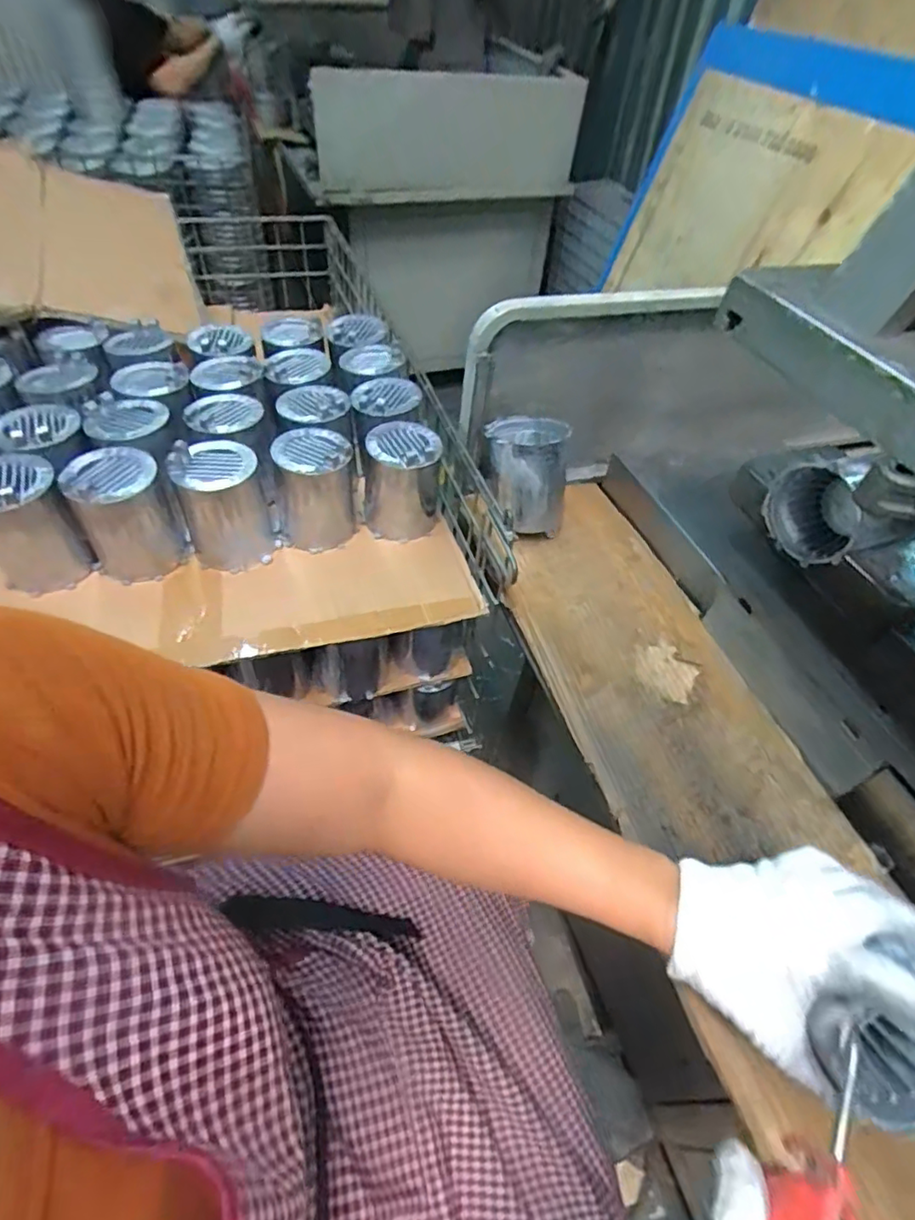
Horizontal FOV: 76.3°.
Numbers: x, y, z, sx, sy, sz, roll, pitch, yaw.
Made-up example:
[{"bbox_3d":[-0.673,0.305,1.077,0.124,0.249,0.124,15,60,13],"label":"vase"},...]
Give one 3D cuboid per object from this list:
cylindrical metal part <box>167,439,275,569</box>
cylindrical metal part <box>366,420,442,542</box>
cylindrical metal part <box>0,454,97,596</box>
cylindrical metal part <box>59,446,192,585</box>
[{"bbox_3d":[-0.258,-0.117,0.645,0.086,0.126,0.085,3,50,-3],"label":"cylindrical metal part"},{"bbox_3d":[-0.067,-0.159,0.714,0.089,0.119,0.086,0,50,-5],"label":"cylindrical metal part"},{"bbox_3d":[-0.440,-0.088,0.594,0.080,0.125,0.080,3,50,-3],"label":"cylindrical metal part"},{"bbox_3d":[-0.350,-0.096,0.625,0.086,0.127,0.086,3,50,-3],"label":"cylindrical metal part"}]

